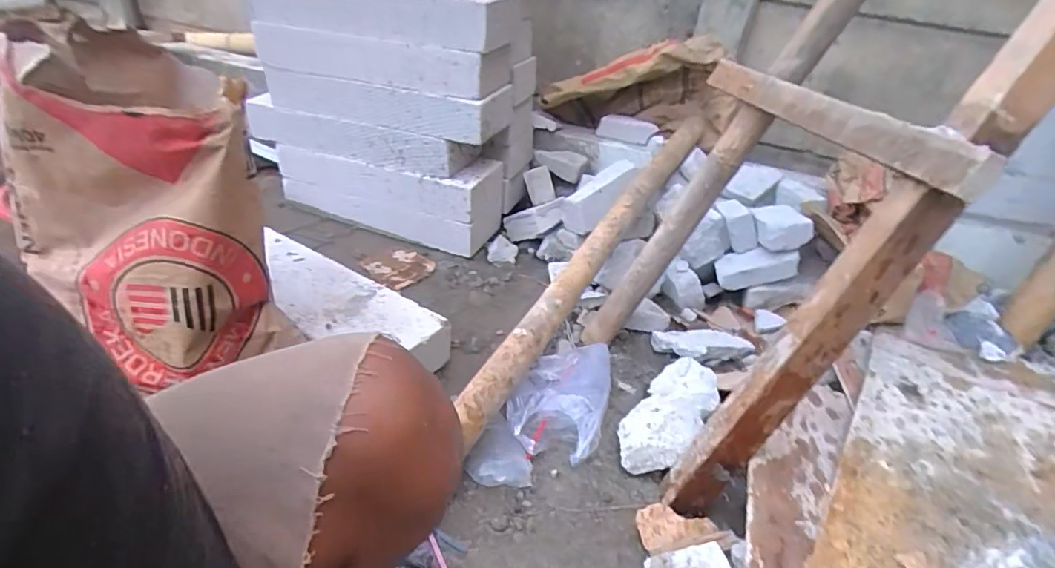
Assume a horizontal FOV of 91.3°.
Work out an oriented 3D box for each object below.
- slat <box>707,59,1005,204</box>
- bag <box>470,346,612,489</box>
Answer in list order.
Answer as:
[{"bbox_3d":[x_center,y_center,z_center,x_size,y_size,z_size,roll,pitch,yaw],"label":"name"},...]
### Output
[{"bbox_3d":[0.402,-0.249,0.738,0.037,0.053,0.587,2,31,-9],"label":"slat"},{"bbox_3d":[0.049,0.204,0.871,0.171,0.093,0.352,20,33,20],"label":"bag"}]

